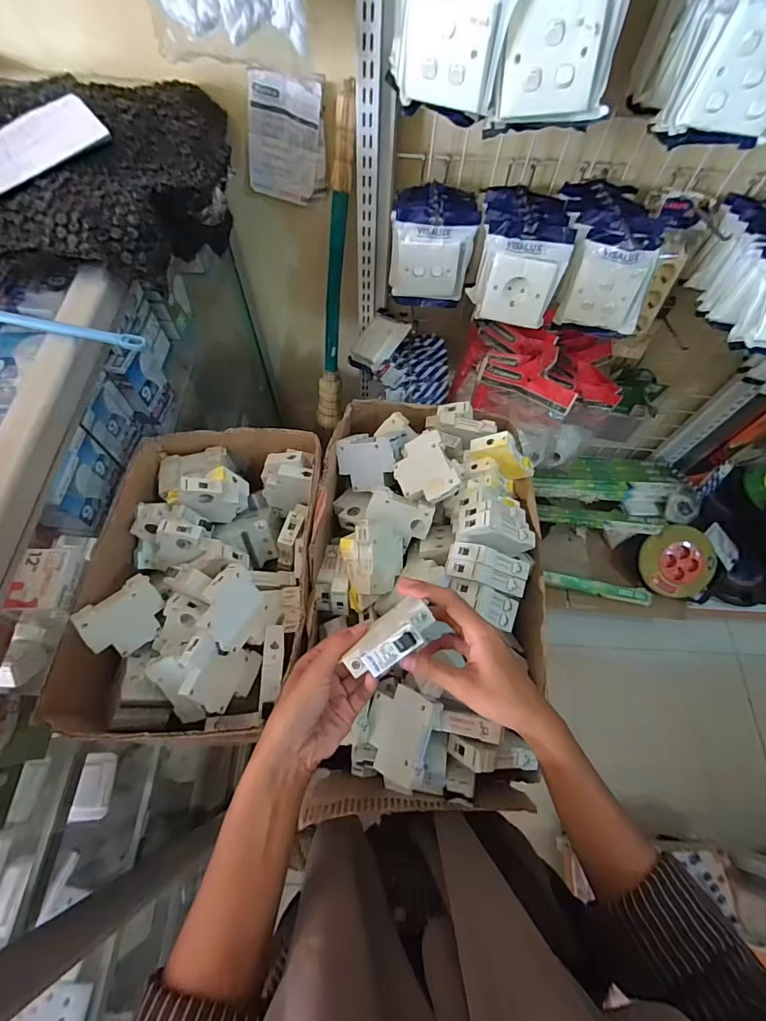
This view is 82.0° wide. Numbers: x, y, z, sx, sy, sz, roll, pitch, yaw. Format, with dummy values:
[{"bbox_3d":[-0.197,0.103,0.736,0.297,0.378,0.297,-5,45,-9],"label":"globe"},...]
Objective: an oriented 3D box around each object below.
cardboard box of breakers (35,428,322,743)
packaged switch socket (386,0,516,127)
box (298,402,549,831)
[{"bbox_3d":[-0.193,0.062,0.491,0.226,0.105,0.327,4,65,-1],"label":"cardboard box of breakers"},{"bbox_3d":[0.068,-0.473,0.441,0.121,0.130,0.039,32,68,12],"label":"packaged switch socket"},{"bbox_3d":[0.051,0.068,0.496,0.250,0.123,0.458,4,65,-1],"label":"box"}]

